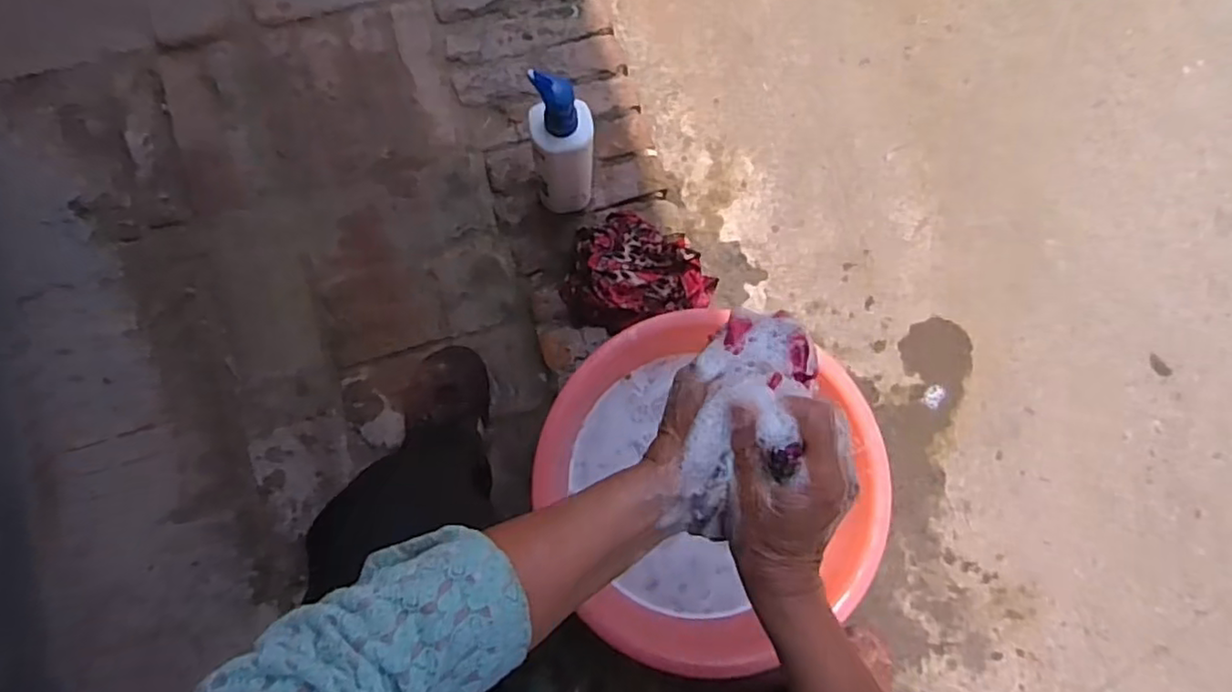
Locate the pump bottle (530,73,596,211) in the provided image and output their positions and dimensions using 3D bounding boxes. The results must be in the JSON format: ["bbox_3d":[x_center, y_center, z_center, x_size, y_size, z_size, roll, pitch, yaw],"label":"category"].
[{"bbox_3d":[-0.060,-0.219,0.763,0.069,0.241,0.068,-2,82,-3],"label":"pump bottle"}]

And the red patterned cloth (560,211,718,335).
[{"bbox_3d":[0.024,-0.103,0.835,0.191,0.072,0.146,-18,84,-5],"label":"red patterned cloth"}]

